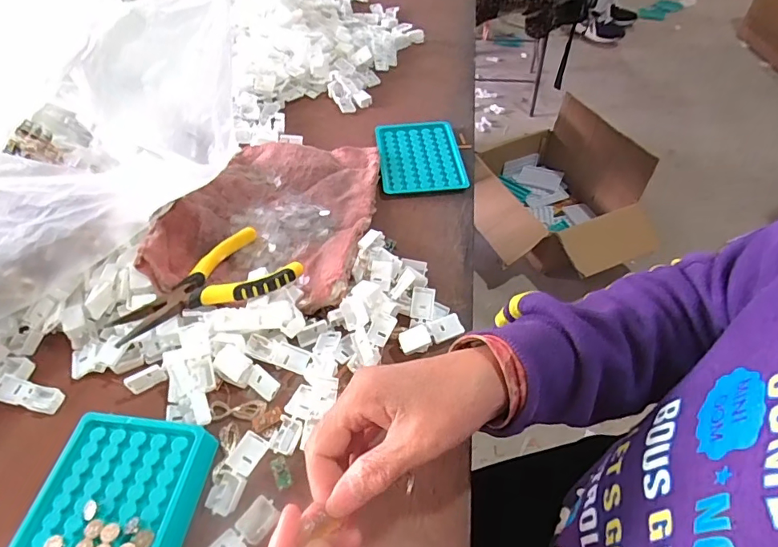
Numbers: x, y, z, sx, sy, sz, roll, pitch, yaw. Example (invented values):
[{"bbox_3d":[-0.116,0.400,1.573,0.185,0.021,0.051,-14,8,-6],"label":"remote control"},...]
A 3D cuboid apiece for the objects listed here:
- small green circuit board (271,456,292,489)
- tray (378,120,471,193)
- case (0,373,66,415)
[{"bbox_3d":[-0.076,0.141,0.343,0.010,0.007,0.022,-19,53,-13],"label":"small green circuit board"},{"bbox_3d":[0.037,-0.143,0.574,0.095,0.009,0.126,-4,51,-1],"label":"tray"},{"bbox_3d":[-0.294,0.098,0.395,0.057,0.008,0.019,10,52,10],"label":"case"}]

